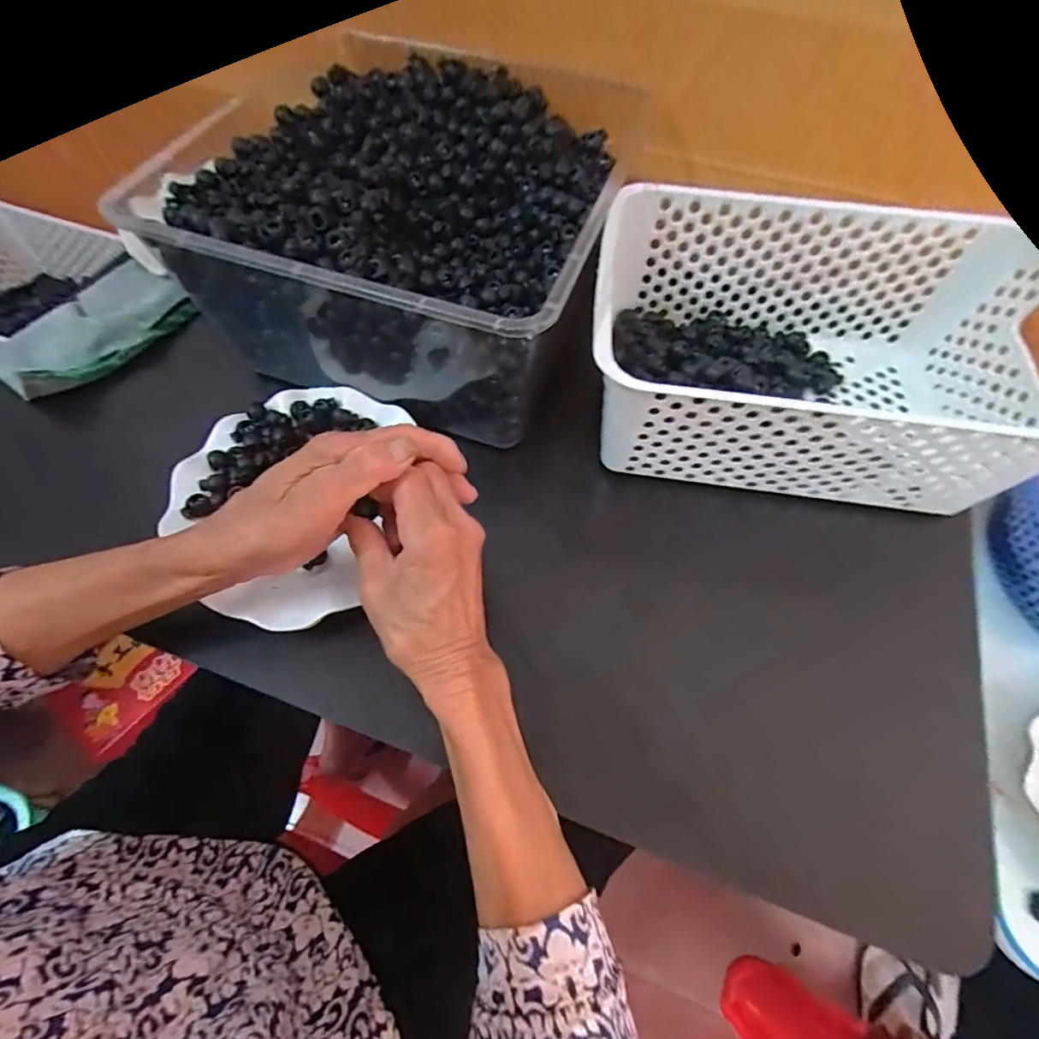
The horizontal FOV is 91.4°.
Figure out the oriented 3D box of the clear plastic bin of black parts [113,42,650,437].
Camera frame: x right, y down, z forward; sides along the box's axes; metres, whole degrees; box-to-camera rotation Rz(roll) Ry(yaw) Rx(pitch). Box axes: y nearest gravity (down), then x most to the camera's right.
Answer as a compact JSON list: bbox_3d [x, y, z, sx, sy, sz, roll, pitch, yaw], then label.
[{"bbox_3d":[-0.082,-0.225,0.399,0.290,0.139,0.270,19,64,6],"label":"clear plastic bin of black parts"}]

